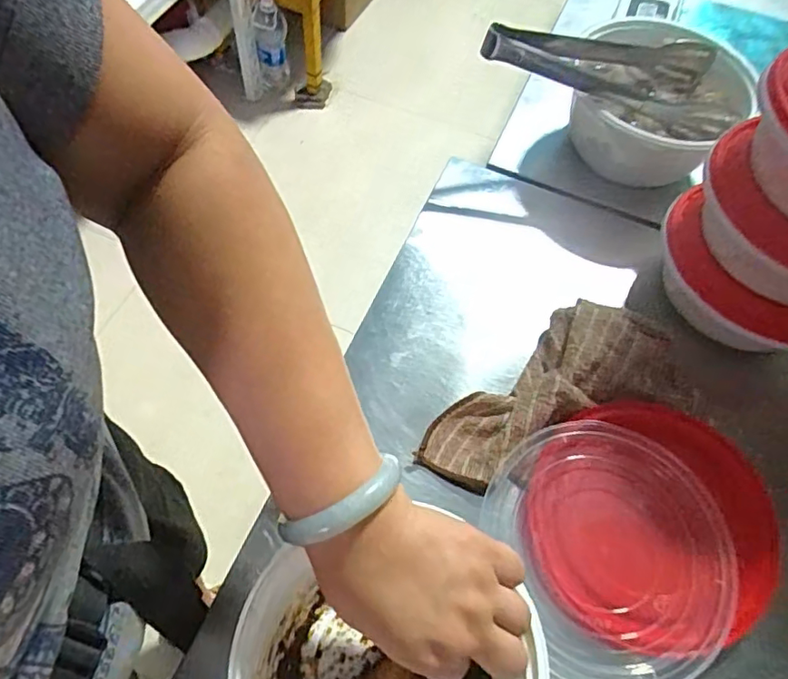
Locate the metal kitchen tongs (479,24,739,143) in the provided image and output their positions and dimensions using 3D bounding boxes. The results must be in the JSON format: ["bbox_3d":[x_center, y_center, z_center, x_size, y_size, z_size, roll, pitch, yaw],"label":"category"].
[{"bbox_3d":[0.190,-0.244,0.507,0.215,0.056,0.087,13,60,3],"label":"metal kitchen tongs"}]

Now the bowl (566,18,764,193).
[{"bbox_3d":[0.235,-0.218,0.547,0.145,0.097,0.145,35,64,15],"label":"bowl"}]

